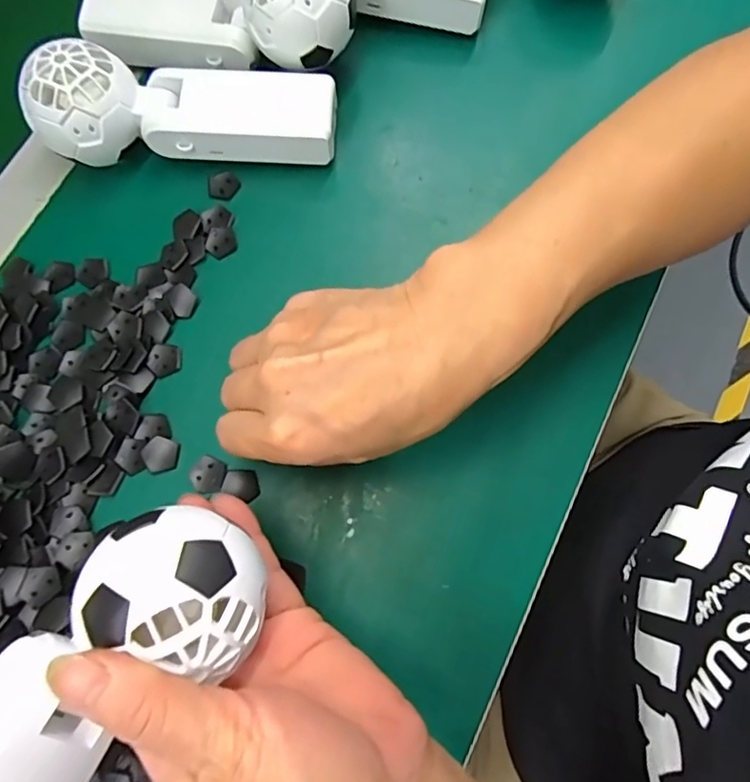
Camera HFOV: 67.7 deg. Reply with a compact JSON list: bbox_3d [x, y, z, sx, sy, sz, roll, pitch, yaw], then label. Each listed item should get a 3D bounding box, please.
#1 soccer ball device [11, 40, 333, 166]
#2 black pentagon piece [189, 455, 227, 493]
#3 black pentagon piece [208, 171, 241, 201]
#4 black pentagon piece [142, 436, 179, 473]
[{"bbox_3d":[-0.106,-0.159,0.318,0.163,0.062,0.045,-3,73,3],"label":"soccer ball device"},{"bbox_3d":[-0.086,0.043,0.288,0.019,0.004,0.017,20,75,9],"label":"black pentagon piece"},{"bbox_3d":[-0.091,-0.123,0.335,0.019,0.004,0.017,-20,73,-3],"label":"black pentagon piece"},{"bbox_3d":[-0.113,0.033,0.294,0.017,0.004,0.018,18,75,9],"label":"black pentagon piece"}]

